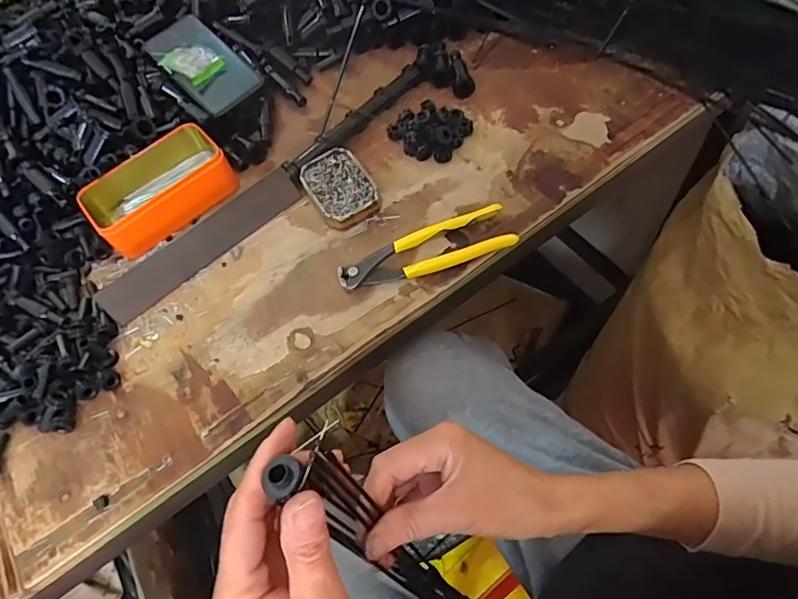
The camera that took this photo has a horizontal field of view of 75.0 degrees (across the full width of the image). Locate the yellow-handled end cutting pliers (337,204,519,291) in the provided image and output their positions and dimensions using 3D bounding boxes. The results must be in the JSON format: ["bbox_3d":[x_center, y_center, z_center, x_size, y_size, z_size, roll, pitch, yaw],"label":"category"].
[{"bbox_3d":[0.024,-0.046,0.492,0.164,0.026,0.050,-19,61,-4],"label":"yellow-handled end cutting pliers"}]

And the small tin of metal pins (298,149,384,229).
[{"bbox_3d":[-0.061,-0.115,0.534,0.061,0.019,0.091,-29,62,-9],"label":"small tin of metal pins"}]

